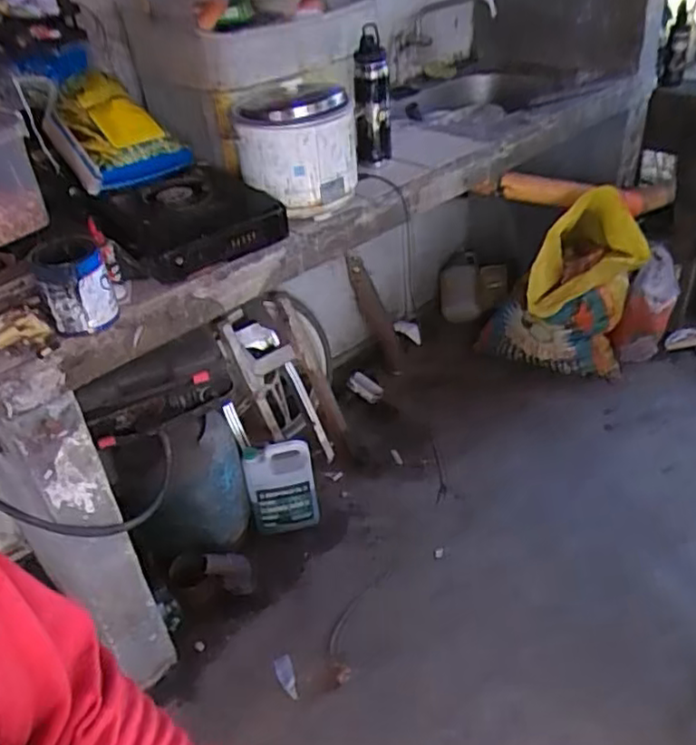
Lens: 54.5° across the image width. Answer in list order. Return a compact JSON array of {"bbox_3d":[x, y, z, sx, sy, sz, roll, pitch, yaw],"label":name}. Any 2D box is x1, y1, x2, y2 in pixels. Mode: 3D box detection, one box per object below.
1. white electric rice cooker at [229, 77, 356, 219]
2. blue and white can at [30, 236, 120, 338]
[{"bbox_3d":[-0.096,-0.438,1.298,0.215,0.204,0.235,-5,36,1],"label":"white electric rice cooker"},{"bbox_3d":[-0.423,-0.133,1.056,0.102,0.122,0.104,-20,38,-18],"label":"blue and white can"}]

